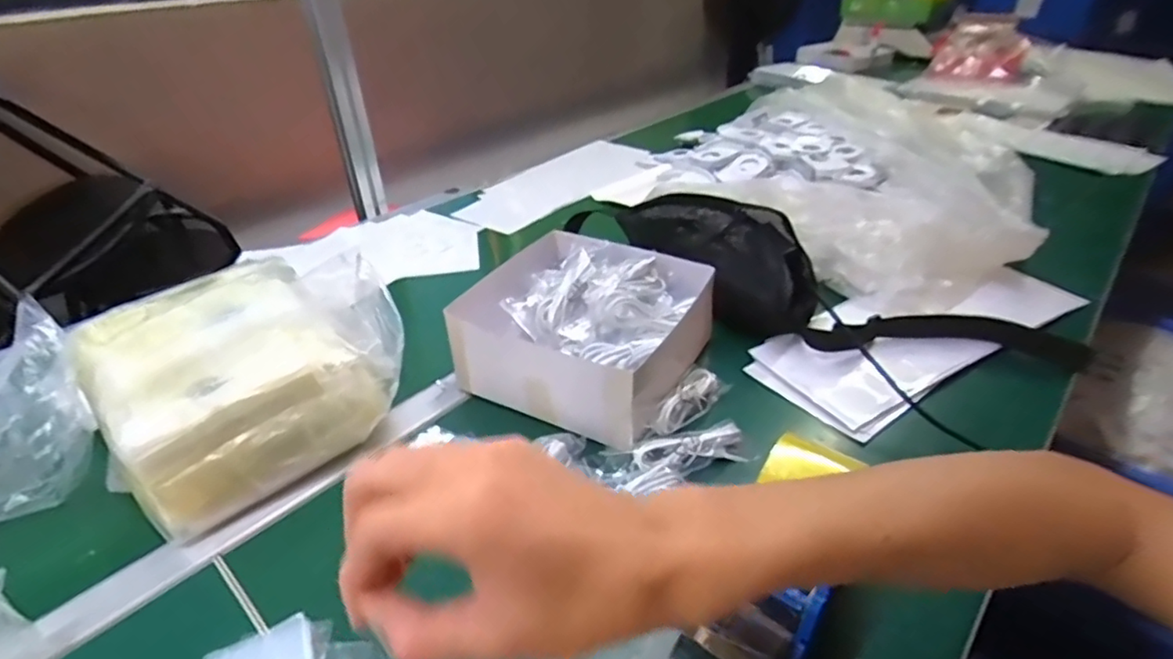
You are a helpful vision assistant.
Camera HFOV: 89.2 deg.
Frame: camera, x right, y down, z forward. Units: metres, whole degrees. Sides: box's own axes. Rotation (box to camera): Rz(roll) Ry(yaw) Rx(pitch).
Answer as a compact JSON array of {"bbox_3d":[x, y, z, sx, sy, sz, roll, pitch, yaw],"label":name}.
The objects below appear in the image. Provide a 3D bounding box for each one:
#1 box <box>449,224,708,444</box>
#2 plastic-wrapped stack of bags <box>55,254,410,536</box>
[{"bbox_3d":[-0.008,-0.006,0.616,0.222,0.093,0.204,16,38,25],"label":"box"},{"bbox_3d":[-0.307,0.041,0.554,0.238,0.143,0.214,-25,40,-30],"label":"plastic-wrapped stack of bags"}]

